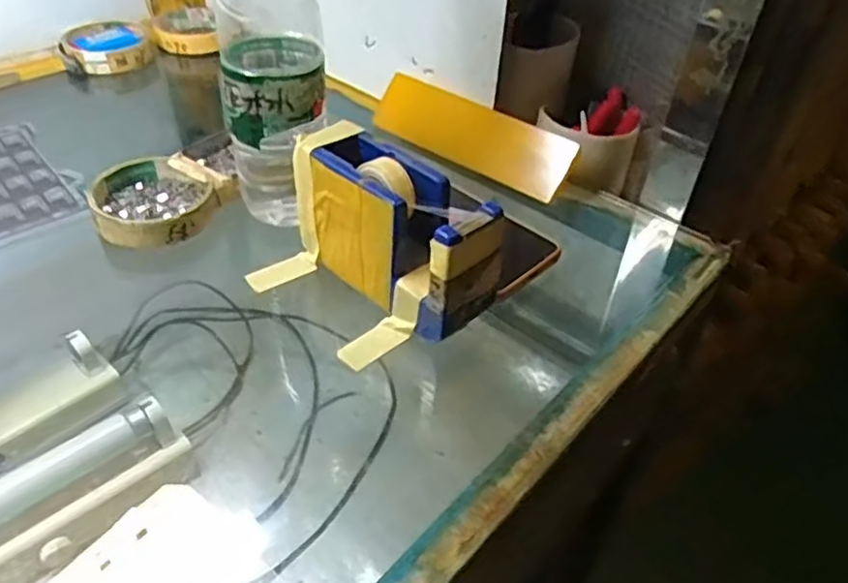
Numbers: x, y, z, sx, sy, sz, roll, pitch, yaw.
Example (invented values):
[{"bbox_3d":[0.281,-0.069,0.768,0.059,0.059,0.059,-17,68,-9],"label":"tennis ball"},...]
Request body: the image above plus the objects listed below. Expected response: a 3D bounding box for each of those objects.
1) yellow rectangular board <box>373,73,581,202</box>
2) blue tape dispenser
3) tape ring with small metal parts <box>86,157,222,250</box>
[{"bbox_3d":[0.037,-0.130,0.544,0.182,0.051,0.012,30,31,25],"label":"yellow rectangular board"},{"bbox_3d":[-0.018,-0.039,0.397,0.046,0.078,0.133,-31,51,-34],"label":"blue tape dispenser"},{"bbox_3d":[-0.191,-0.064,0.466,0.079,0.021,0.085,3,40,-2],"label":"tape ring with small metal parts"}]

